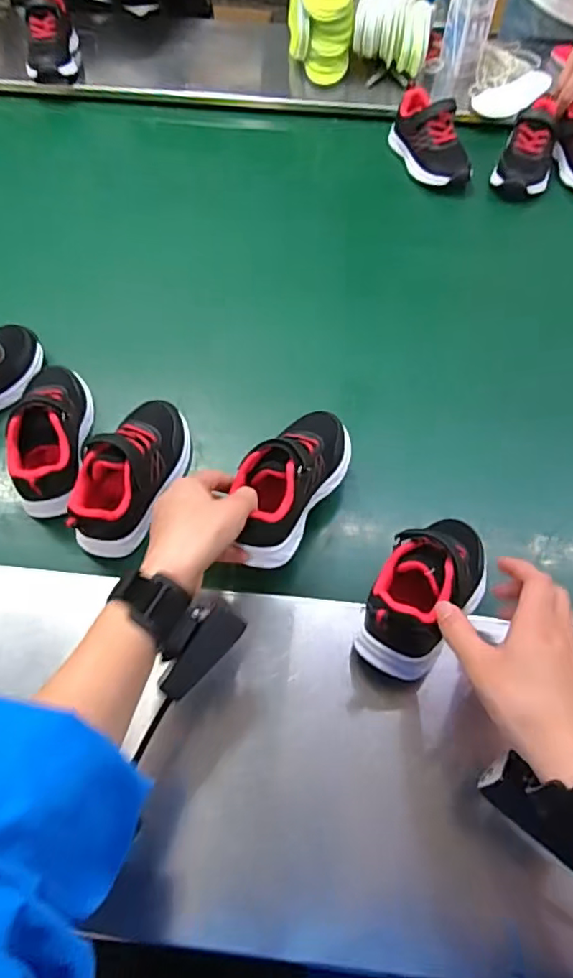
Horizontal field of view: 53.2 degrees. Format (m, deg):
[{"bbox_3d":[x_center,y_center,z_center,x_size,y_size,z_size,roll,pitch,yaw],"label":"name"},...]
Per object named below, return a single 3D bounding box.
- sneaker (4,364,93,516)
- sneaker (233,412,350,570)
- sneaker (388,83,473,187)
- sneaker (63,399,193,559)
[{"bbox_3d":[-0.230,-0.058,0.558,0.060,0.064,0.153,-5,62,-3],"label":"sneaker"},{"bbox_3d":[0.002,-0.014,0.487,0.068,0.061,0.157,28,65,14],"label":"sneaker"},{"bbox_3d":[0.199,-0.500,0.810,0.074,0.066,0.163,-14,63,-8],"label":"sneaker"},{"bbox_3d":[-0.146,-0.016,0.536,0.072,0.078,0.169,17,63,8],"label":"sneaker"}]

